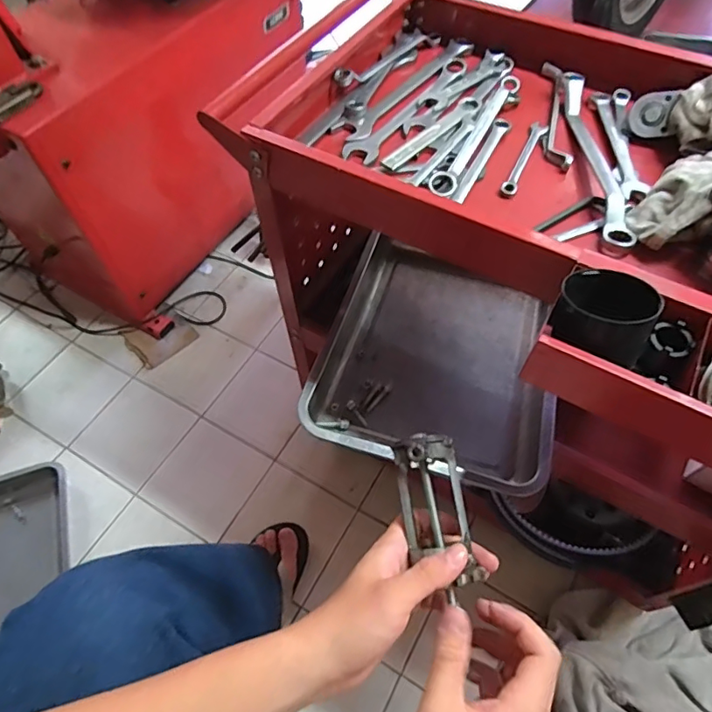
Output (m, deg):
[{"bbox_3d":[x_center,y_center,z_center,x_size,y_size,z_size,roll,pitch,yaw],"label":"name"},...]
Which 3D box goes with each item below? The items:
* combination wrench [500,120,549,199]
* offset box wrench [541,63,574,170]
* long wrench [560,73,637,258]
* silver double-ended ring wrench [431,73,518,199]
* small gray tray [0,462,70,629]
[{"bbox_3d":[0.178,-0.208,0.537,0.018,0.009,0.120,22,61,15],"label":"combination wrench"},{"bbox_3d":[0.220,-0.272,0.564,0.025,0.016,0.182,6,58,5],"label":"offset box wrench"},{"bbox_3d":[0.244,-0.203,0.518,0.028,0.030,0.246,1,58,2],"label":"long wrench"},{"bbox_3d":[0.128,-0.236,0.538,0.024,0.019,0.214,24,61,16],"label":"silver double-ended ring wrench"},{"bbox_3d":[-0.640,0.367,0.934,0.208,0.041,0.313,-14,59,-7],"label":"small gray tray"}]

